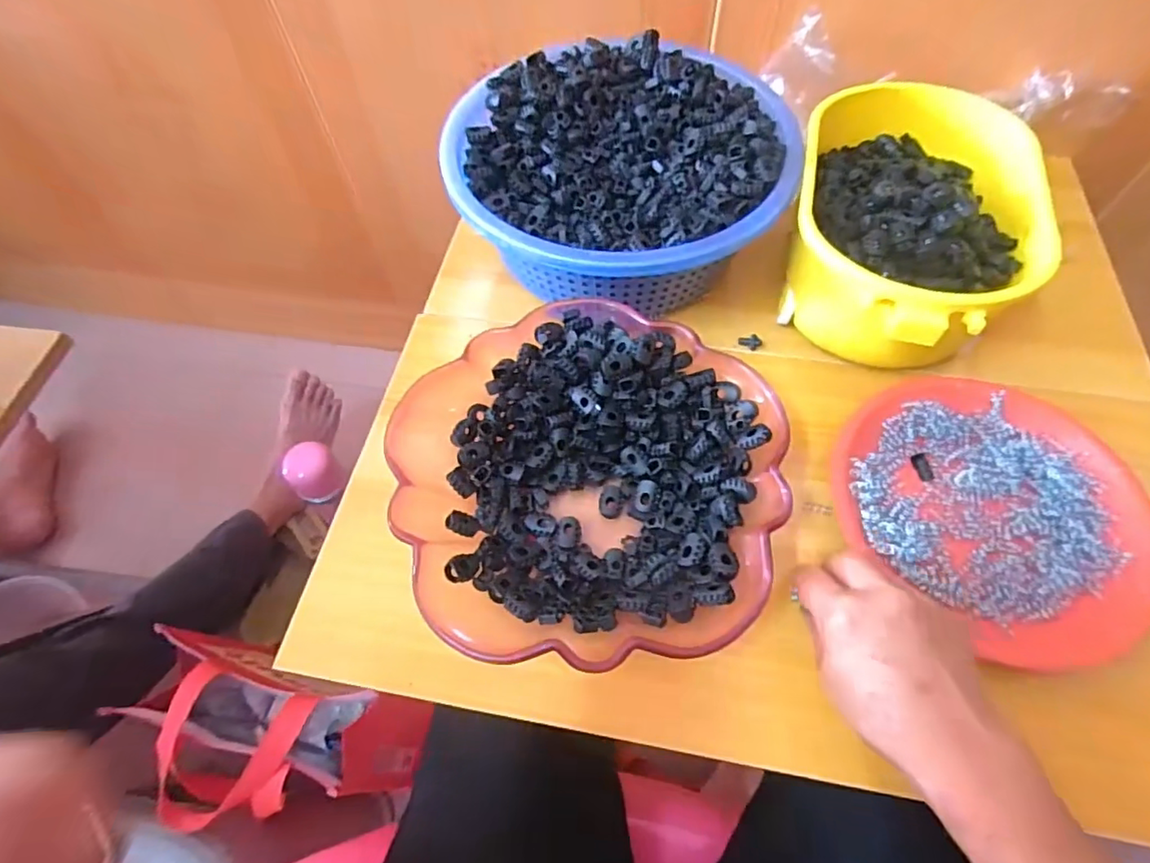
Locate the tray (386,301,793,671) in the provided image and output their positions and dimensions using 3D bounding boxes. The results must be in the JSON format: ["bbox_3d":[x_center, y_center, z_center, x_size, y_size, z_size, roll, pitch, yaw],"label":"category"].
[{"bbox_3d":[0.007,0.027,0.374,0.238,0.057,0.236,4,61,6],"label":"tray"}]

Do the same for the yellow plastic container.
[{"bbox_3d":[0.257,-0.166,0.446,0.163,0.091,0.267,12,62,10],"label":"yellow plastic container"}]

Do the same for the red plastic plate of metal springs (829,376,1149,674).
[{"bbox_3d":[0.280,0.044,0.381,0.183,0.021,0.193,-1,60,2],"label":"red plastic plate of metal springs"}]

